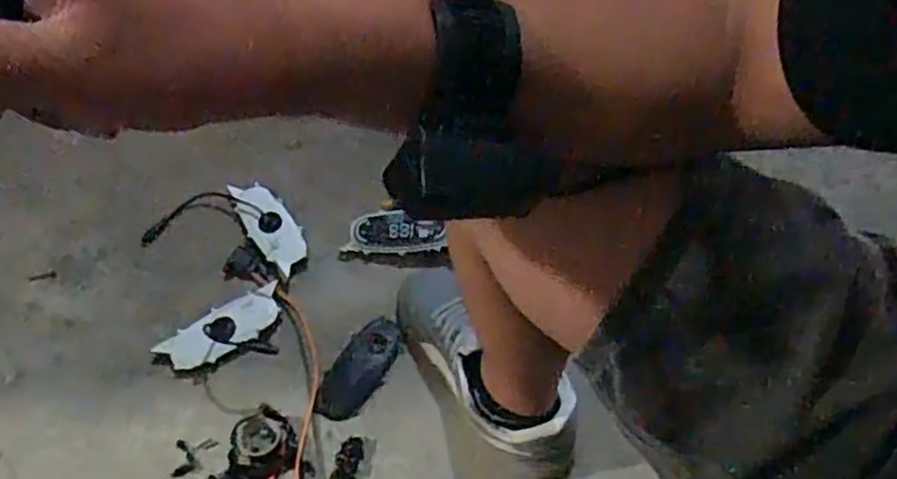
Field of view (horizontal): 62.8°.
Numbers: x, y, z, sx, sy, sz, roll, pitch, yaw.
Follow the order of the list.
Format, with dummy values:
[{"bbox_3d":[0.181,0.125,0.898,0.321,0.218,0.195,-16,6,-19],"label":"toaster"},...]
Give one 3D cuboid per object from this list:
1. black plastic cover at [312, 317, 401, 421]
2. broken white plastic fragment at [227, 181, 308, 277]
[{"bbox_3d":[-0.101,0.148,0.838,0.058,0.012,0.126,32,64,15],"label":"black plastic cover"},{"bbox_3d":[-0.221,-0.019,0.915,0.053,0.020,0.152,-34,67,-19],"label":"broken white plastic fragment"}]

